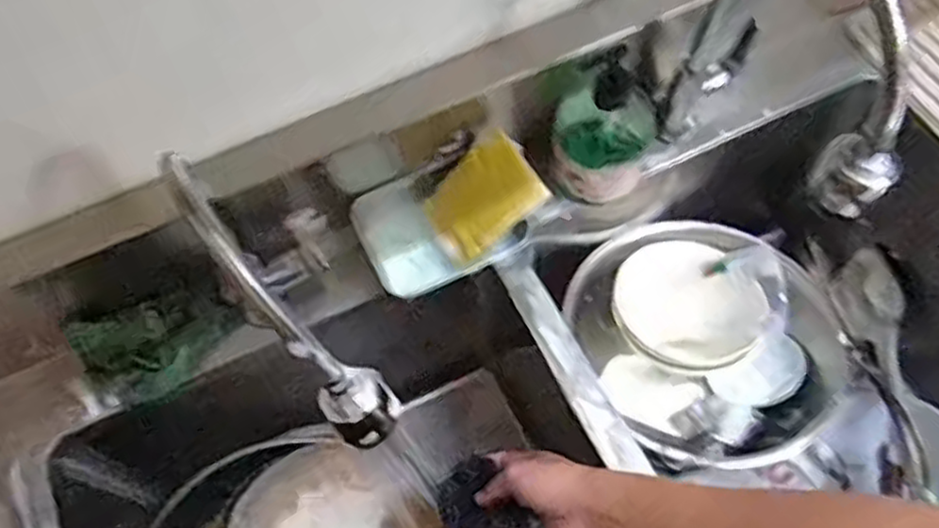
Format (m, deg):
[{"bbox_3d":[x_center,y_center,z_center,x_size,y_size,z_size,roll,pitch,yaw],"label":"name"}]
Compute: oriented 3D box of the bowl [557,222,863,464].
[{"bbox_3d":[0.249,0.079,0.769,0.236,0.109,0.218,-1,62,2],"label":"bowl"}]

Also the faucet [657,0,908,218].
[{"bbox_3d":[0.226,-0.130,0.544,0.066,0.273,0.201,-12,62,-4],"label":"faucet"}]

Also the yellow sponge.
[{"bbox_3d":[0.012,-0.057,0.636,0.099,0.018,0.073,-43,72,22],"label":"yellow sponge"}]

